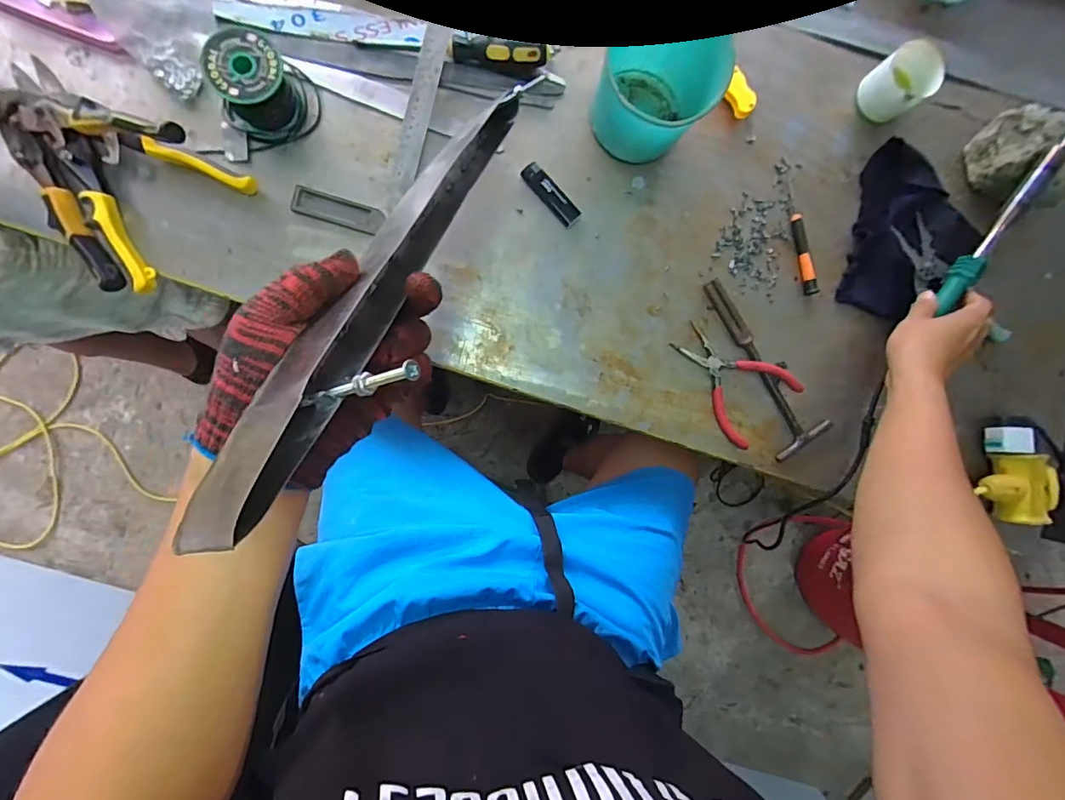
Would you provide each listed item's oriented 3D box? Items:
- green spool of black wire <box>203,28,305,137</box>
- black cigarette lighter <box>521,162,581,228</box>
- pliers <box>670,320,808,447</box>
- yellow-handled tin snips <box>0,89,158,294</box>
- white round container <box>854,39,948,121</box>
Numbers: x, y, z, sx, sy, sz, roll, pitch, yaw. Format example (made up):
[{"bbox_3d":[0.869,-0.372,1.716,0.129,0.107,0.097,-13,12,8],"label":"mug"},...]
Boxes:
[{"bbox_3d":[-0.275,-0.309,0.473,0.077,0.065,0.066,-7,91,-7],"label":"green spool of black wire"},{"bbox_3d":[0.021,-0.230,0.536,0.023,0.009,0.080,-43,95,-5],"label":"black cigarette lighter"},{"bbox_3d":[0.229,-0.028,0.552,0.097,0.026,0.144,-43,95,-5],"label":"pliers"},{"bbox_3d":[-0.454,-0.213,0.469,0.074,0.033,0.250,-32,94,-5],"label":"yellow-handled tin snips"},{"bbox_3d":[0.424,-0.367,0.560,0.066,0.057,0.063,0,90,-7],"label":"white round container"}]

